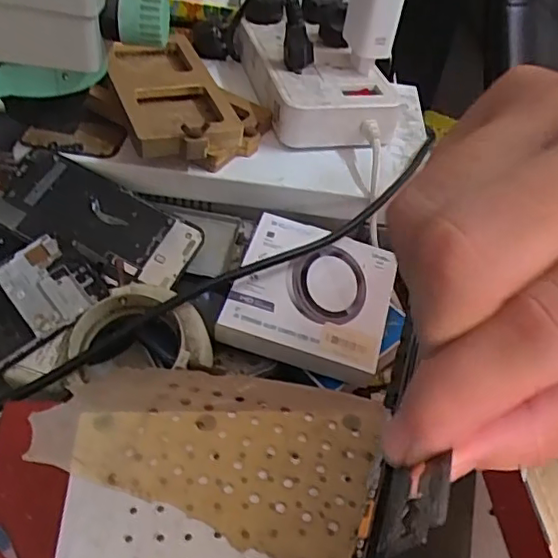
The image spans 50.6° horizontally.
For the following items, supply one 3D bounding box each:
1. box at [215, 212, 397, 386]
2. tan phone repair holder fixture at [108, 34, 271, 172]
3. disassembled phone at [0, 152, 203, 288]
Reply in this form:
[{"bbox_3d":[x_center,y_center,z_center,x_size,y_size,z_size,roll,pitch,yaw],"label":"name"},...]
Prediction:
[{"bbox_3d":[0.023,0.010,0.407,0.102,0.030,0.103,15,45,7],"label":"box"},{"bbox_3d":[-0.073,-0.148,0.482,0.118,0.045,0.161,-12,48,-19],"label":"tan phone repair holder fixture"},{"bbox_3d":[-0.128,-0.043,0.420,0.139,0.008,0.068,25,58,2],"label":"disassembled phone"}]

